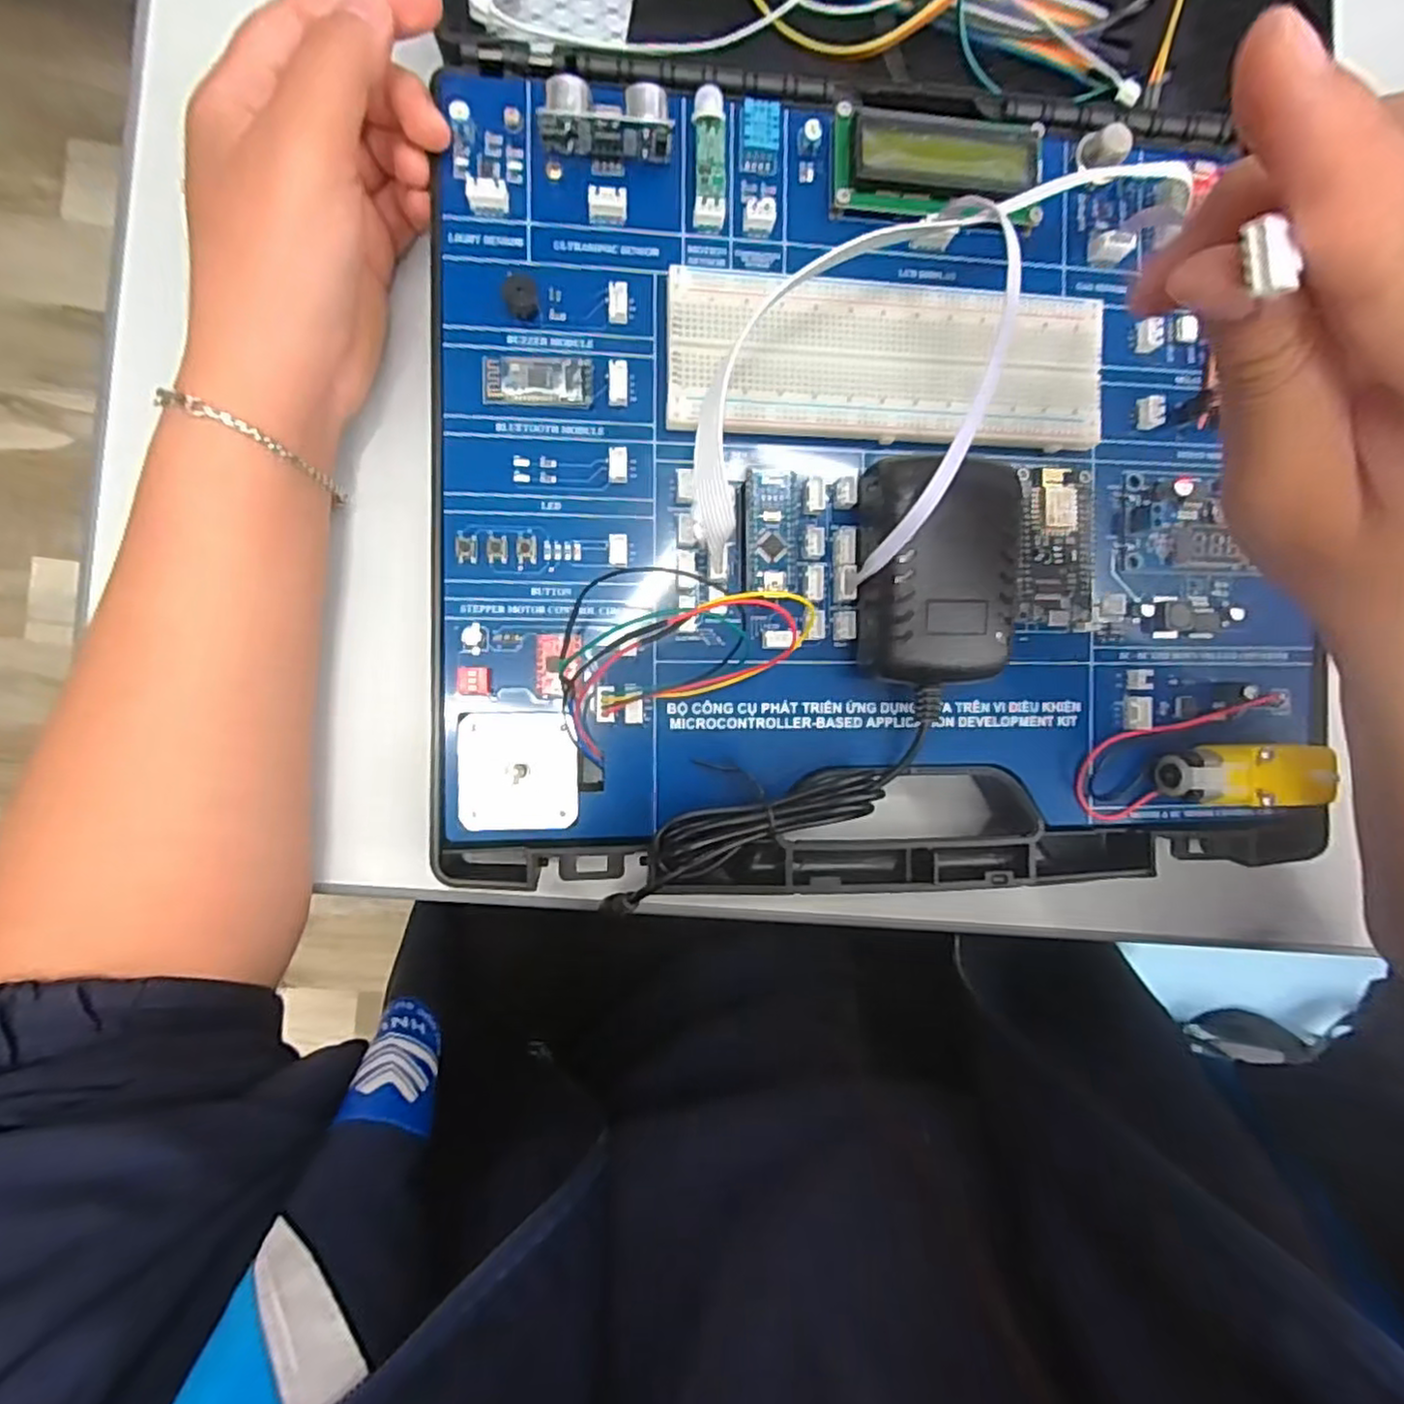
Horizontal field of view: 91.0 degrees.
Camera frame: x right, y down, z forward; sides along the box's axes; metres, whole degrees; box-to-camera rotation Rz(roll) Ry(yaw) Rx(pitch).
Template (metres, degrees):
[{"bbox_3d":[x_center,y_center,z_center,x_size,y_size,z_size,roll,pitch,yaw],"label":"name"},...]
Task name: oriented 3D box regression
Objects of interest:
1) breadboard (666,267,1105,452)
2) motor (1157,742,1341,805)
[{"bbox_3d":[0.069,-0.125,0.256,0.161,0.011,0.057,-1,90,-7],"label":"breadboard"},{"bbox_3d":[0.212,0.028,0.269,0.063,0.024,0.023,1,90,-8],"label":"motor"}]

